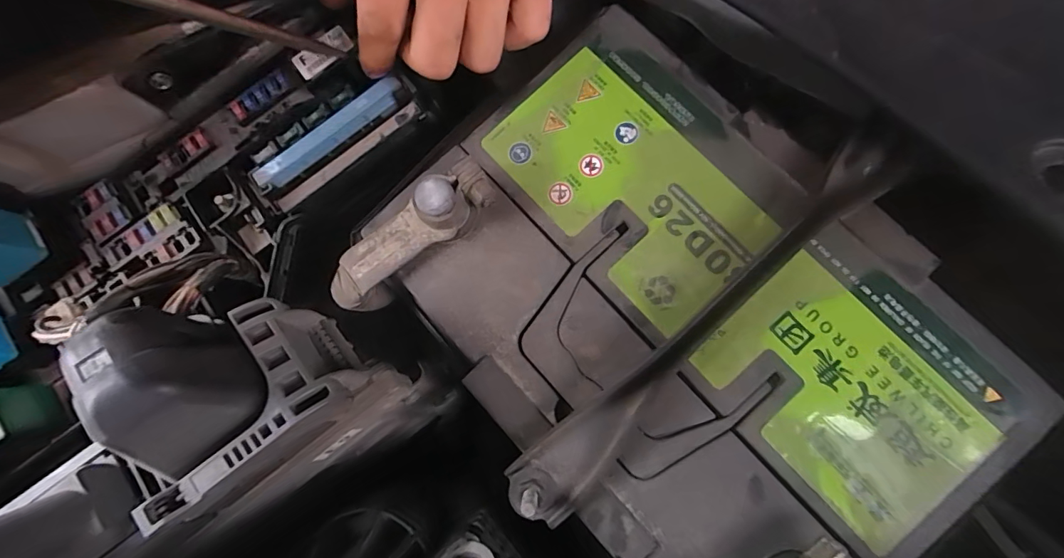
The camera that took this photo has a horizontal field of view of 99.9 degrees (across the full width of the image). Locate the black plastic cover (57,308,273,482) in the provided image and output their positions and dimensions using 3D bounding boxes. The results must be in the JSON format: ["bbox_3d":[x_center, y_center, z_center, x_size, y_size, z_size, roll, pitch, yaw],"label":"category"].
[{"bbox_3d":[-0.104,0.030,0.127,0.032,0.026,0.042,-36,81,0],"label":"black plastic cover"}]

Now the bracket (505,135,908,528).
[{"bbox_3d":[0.076,0.015,0.183,0.221,0.017,0.027,-44,81,-1],"label":"bracket"}]

